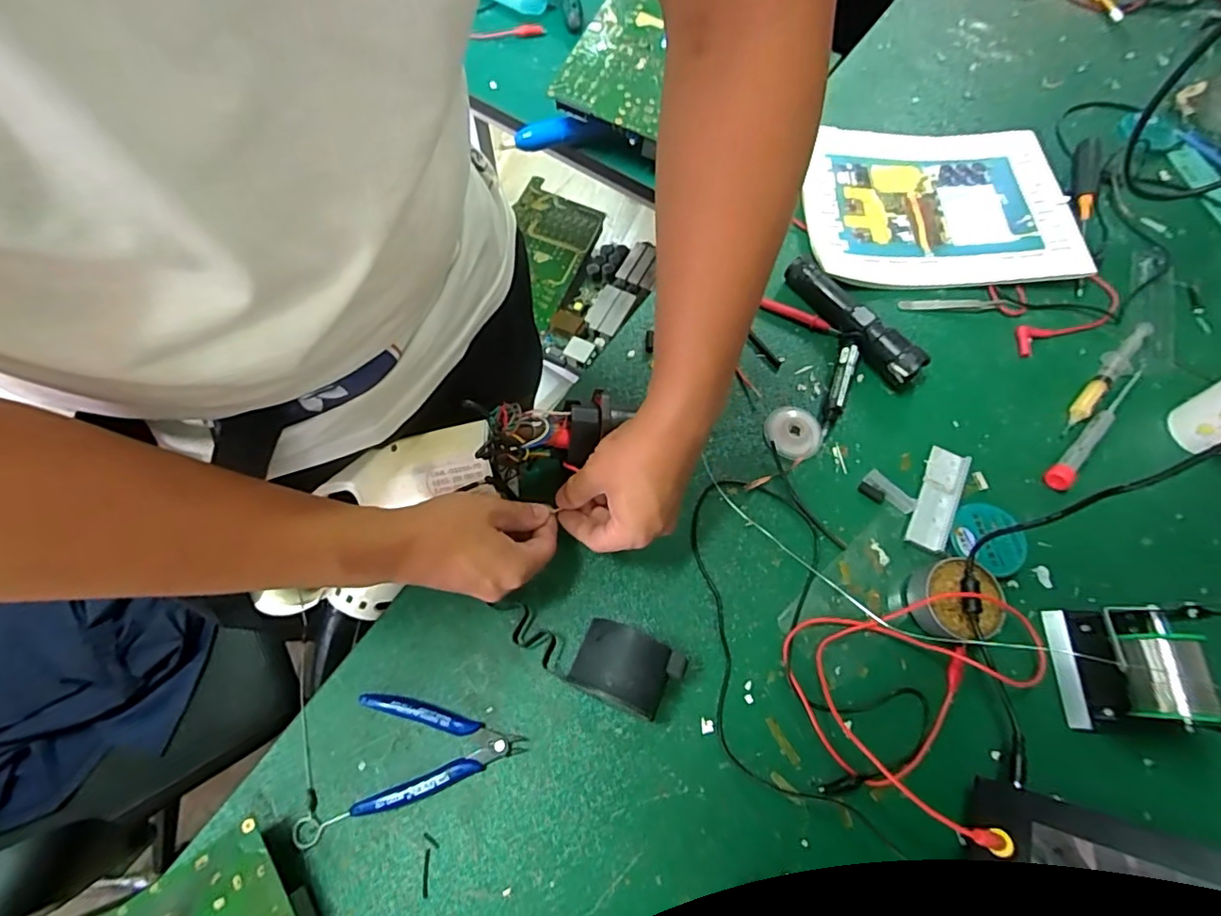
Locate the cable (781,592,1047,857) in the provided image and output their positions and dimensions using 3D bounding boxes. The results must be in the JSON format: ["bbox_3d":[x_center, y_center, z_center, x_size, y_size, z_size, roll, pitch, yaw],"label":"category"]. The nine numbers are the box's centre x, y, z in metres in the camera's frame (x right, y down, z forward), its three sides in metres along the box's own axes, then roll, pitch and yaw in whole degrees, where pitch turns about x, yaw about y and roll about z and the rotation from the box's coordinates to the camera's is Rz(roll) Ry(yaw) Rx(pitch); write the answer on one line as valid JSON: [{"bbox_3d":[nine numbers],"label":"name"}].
[{"bbox_3d":[0.228,0.154,0.412,0.168,0.066,0.175,35,71,13],"label":"cable"}]

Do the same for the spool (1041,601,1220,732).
[{"bbox_3d":[0.386,0.144,0.393,0.078,0.112,0.088,0,67,0],"label":"spool"}]

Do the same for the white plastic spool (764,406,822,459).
[{"bbox_3d":[0.171,-0.026,0.527,0.050,0.012,0.055,0,67,0],"label":"white plastic spool"}]

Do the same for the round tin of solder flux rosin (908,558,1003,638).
[{"bbox_3d":[0.275,0.114,0.449,0.060,0.036,0.057,0,67,0],"label":"round tin of solder flux rosin"}]

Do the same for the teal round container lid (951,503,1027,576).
[{"bbox_3d":[0.316,0.066,0.471,0.054,0.012,0.050,25,69,10],"label":"teal round container lid"}]

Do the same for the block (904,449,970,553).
[{"bbox_3d":[0.285,0.036,0.493,0.033,0.012,0.093,26,69,10],"label":"block"}]

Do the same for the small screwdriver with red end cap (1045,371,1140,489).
[{"bbox_3d":[0.449,-0.029,0.520,0.156,0.017,0.019,-42,73,-17],"label":"small screwdriver with red end cap"}]

